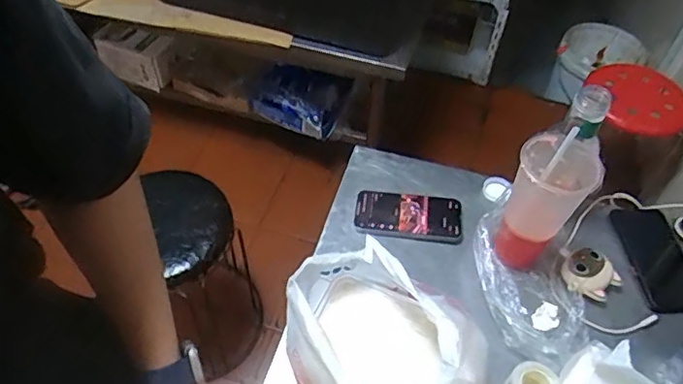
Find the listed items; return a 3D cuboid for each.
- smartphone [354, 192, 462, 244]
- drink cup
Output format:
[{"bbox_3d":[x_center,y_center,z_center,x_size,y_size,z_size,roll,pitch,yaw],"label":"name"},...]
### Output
[{"bbox_3d":[0.092,0.033,0.760,0.147,0.013,0.069,9,51,4],"label":"smartphone"},{"bbox_3d":[0.237,0.020,0.671,0.082,0.214,0.082,2,51,-2],"label":"drink cup"}]

